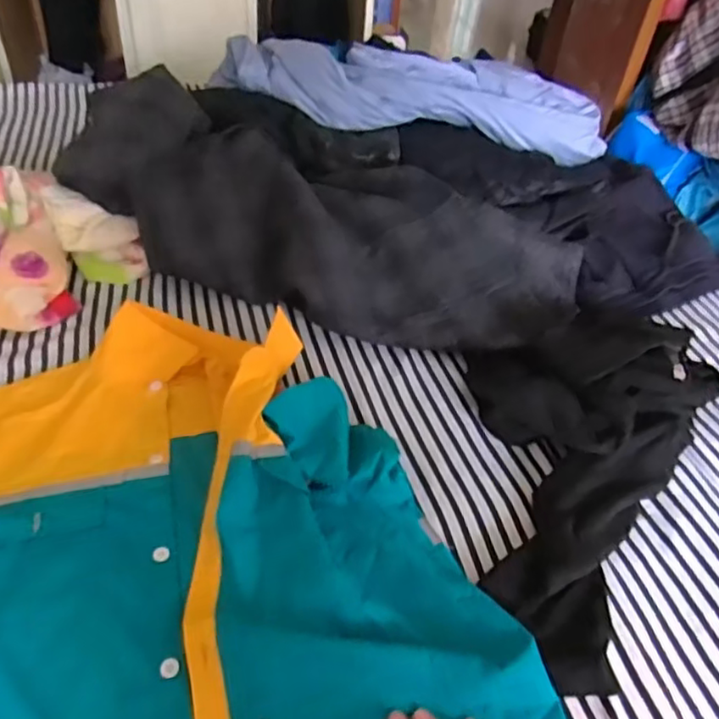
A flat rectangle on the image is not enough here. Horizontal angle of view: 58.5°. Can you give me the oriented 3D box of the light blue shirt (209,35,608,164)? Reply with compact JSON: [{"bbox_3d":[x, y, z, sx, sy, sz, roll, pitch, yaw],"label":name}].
[{"bbox_3d":[0.071,-0.457,1.103,0.674,0.107,0.135,11,43,5],"label":"light blue shirt"}]

